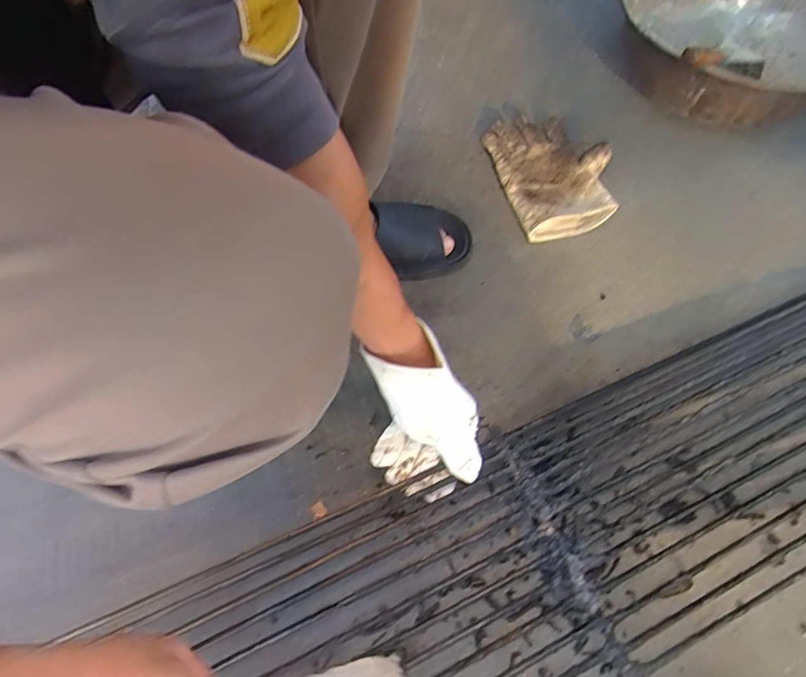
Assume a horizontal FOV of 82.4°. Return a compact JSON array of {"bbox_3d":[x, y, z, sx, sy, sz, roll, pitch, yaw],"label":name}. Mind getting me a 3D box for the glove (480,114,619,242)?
[{"bbox_3d":[0.211,-0.245,0.656,0.145,0.039,0.220,-12,63,-4],"label":"glove"}]

